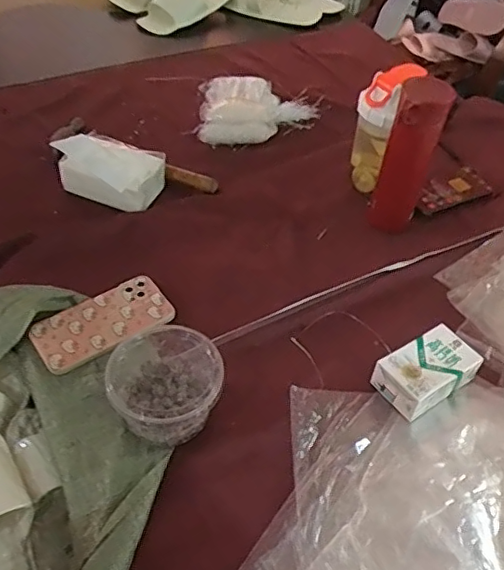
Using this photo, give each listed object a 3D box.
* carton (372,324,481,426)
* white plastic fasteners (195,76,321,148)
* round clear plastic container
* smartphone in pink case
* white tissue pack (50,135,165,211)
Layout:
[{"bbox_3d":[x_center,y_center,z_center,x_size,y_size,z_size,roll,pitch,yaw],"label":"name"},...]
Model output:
[{"bbox_3d":[0.201,0.098,0.660,0.111,0.045,0.065,-22,52,-24],"label":"carton"},{"bbox_3d":[0.012,-0.319,1.047,0.232,0.057,0.157,-5,47,-9],"label":"white plastic fasteners"},{"bbox_3d":[-0.088,0.109,0.599,0.112,0.086,0.104,2,46,-2],"label":"round clear plastic container"},{"bbox_3d":[-0.182,0.046,0.700,0.159,0.020,0.083,-28,54,-27],"label":"smartphone in pink case"},{"bbox_3d":[-0.214,-0.180,0.874,0.135,0.074,0.105,19,48,13],"label":"white tissue pack"}]

